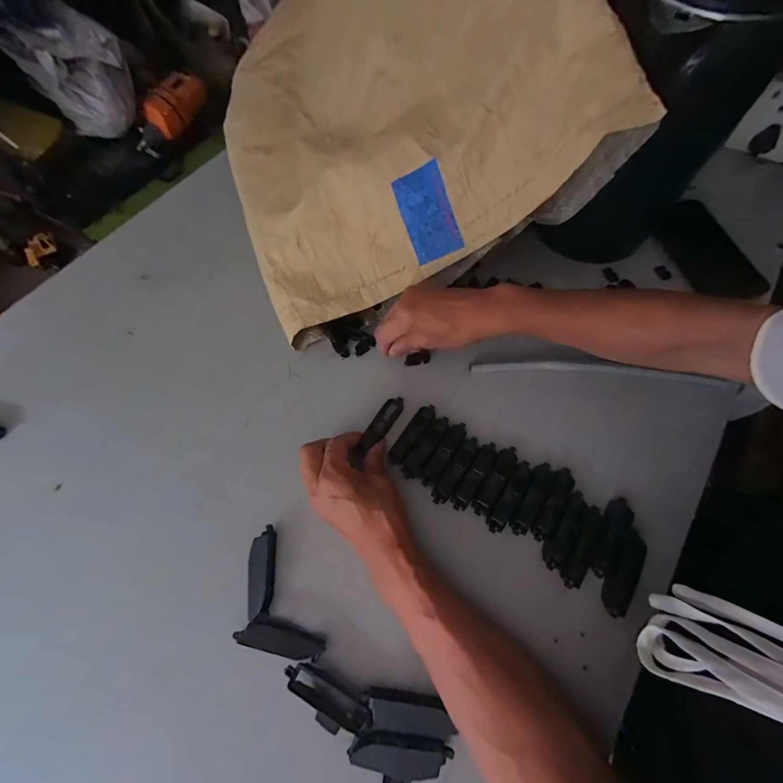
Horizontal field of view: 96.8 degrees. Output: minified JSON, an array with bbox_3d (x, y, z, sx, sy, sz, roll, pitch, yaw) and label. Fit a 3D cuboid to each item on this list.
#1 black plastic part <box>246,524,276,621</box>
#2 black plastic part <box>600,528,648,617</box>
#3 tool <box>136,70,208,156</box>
[{"bbox_3d":[-0.117,0.161,0.312,0.018,0.017,0.071,-5,66,0],"label":"black plastic part"},{"bbox_3d":[0.203,0.158,0.307,0.022,0.016,0.072,30,70,15],"label":"black plastic part"},{"bbox_3d":[-0.778,-0.983,1.214,0.074,0.111,0.328,32,87,16],"label":"tool"}]

